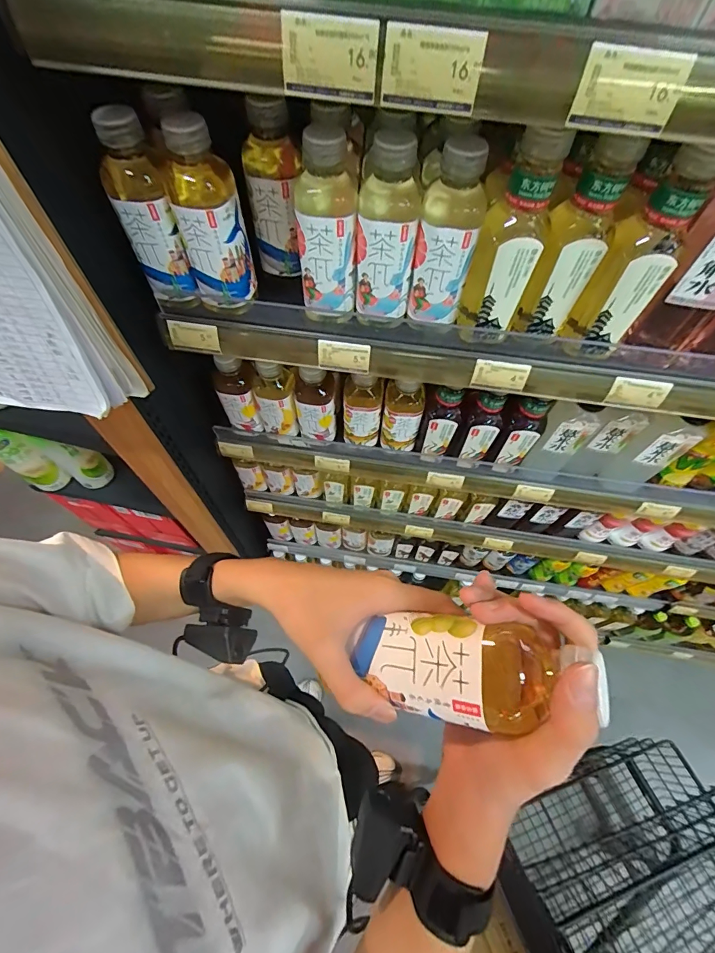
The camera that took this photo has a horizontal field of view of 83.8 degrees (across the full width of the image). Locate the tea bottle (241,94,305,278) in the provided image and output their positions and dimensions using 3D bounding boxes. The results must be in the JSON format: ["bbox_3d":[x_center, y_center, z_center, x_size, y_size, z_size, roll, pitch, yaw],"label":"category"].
[{"bbox_3d":[-0.094,-0.332,0.459,0.059,0.172,0.061,-6,61,-6],"label":"tea bottle"}]

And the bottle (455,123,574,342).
[{"bbox_3d":[0.157,-0.232,0.416,0.065,0.184,0.065,16,61,7],"label":"bottle"}]

